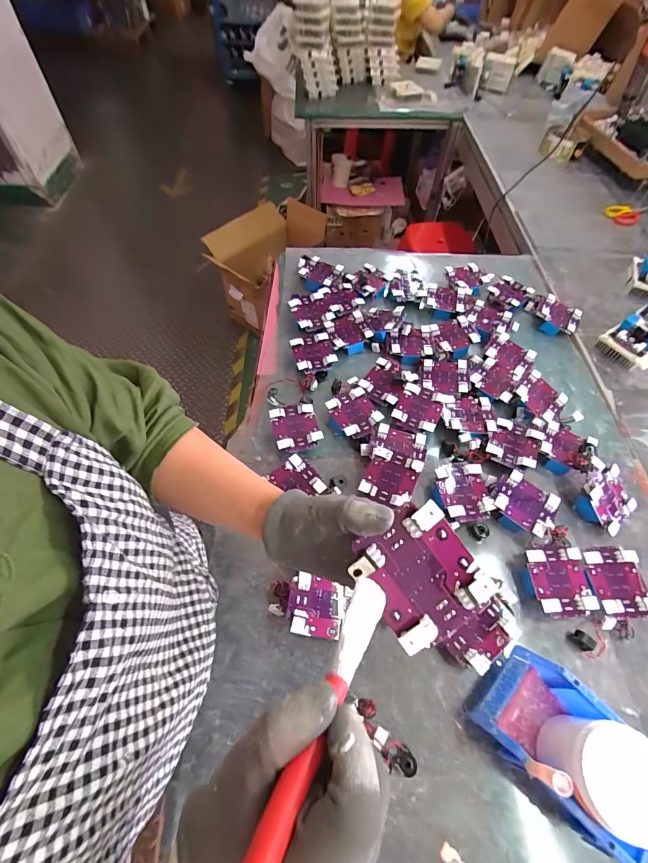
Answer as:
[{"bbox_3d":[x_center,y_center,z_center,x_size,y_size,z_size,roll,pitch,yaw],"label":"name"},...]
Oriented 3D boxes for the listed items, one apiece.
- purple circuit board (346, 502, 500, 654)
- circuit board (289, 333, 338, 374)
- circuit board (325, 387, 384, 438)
[{"bbox_3d":[0.072,0.109,0.283,0.080,0.010,0.095,-37,92,-3],"label":"purple circuit board"},{"bbox_3d":[-0.021,-0.166,0.794,0.081,0.011,0.095,-14,60,-10],"label":"circuit board"},{"bbox_3d":[0.059,-0.036,0.724,0.083,0.015,0.091,-25,62,-15],"label":"circuit board"}]

